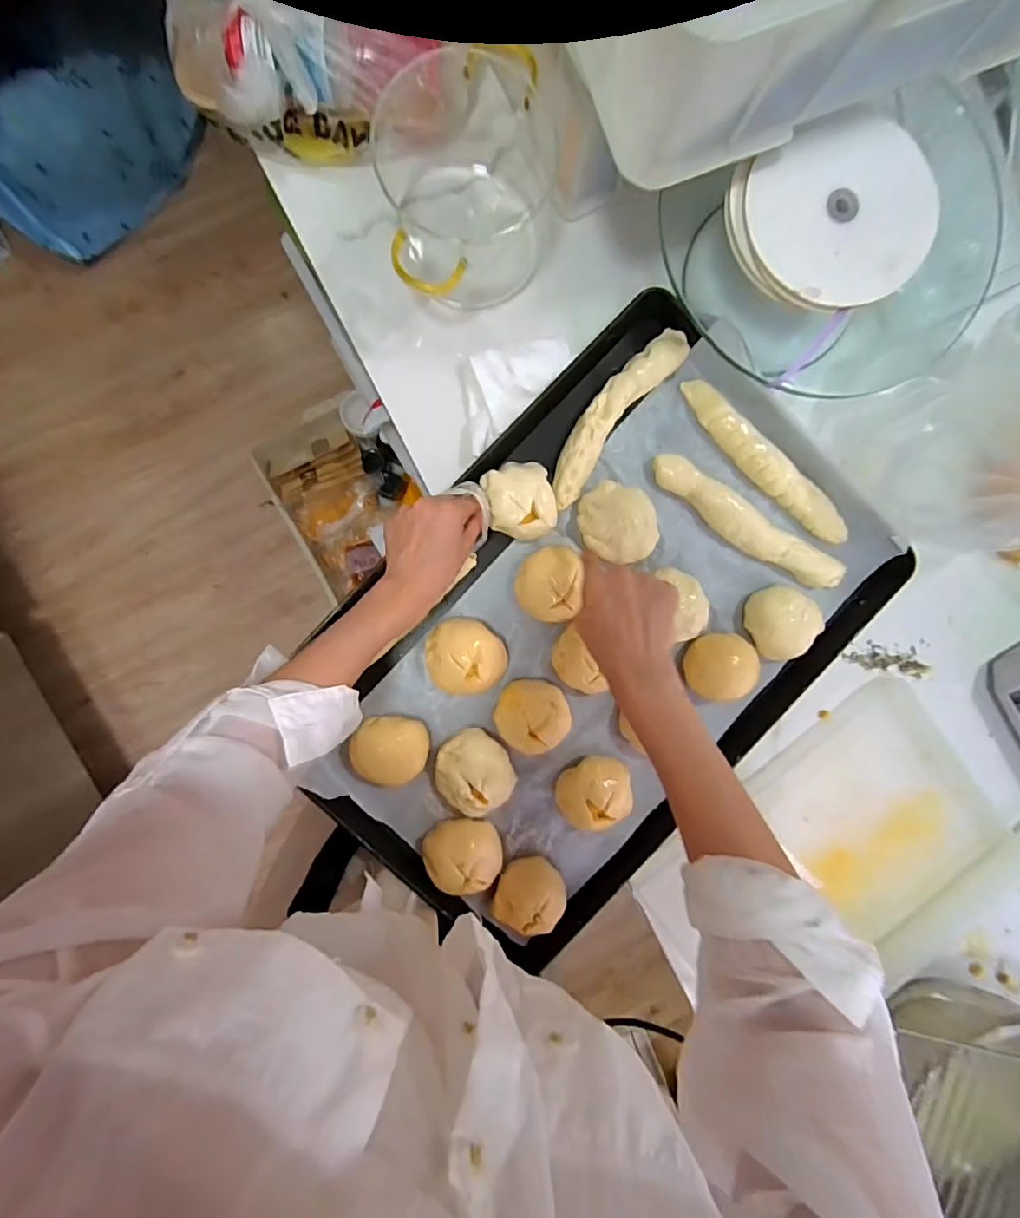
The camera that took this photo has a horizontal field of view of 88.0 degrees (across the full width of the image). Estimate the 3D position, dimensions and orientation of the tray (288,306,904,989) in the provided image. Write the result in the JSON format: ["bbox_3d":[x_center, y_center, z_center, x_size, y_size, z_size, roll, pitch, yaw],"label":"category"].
[{"bbox_3d":[0.081,0.031,0.534,0.591,0.050,0.396,-45,93,-2],"label":"tray"}]

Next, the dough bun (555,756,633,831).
[{"bbox_3d":[0.088,0.185,0.533,0.080,0.040,0.072,-39,94,-2],"label":"dough bun"}]

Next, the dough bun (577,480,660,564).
[{"bbox_3d":[0.107,-0.084,0.526,0.082,0.036,0.073,16,90,-5],"label":"dough bun"}]

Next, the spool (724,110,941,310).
[{"bbox_3d":[0.265,-0.314,0.427,0.148,0.026,0.135,-23,93,-3],"label":"spool"}]

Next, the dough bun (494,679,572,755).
[{"bbox_3d":[0.023,0.106,0.524,0.072,0.039,0.068,0,92,-4],"label":"dough bun"}]

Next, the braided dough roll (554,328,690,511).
[{"bbox_3d":[0.103,-0.195,0.528,0.045,0.027,0.207,38,89,-5],"label":"braided dough roll"}]

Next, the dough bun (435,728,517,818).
[{"bbox_3d":[-0.037,0.163,0.532,0.073,0.041,0.079,0,92,-4],"label":"dough bun"}]

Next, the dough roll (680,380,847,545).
[{"bbox_3d":[0.259,-0.148,0.536,0.219,0.021,0.035,40,89,-4],"label":"dough roll"}]

